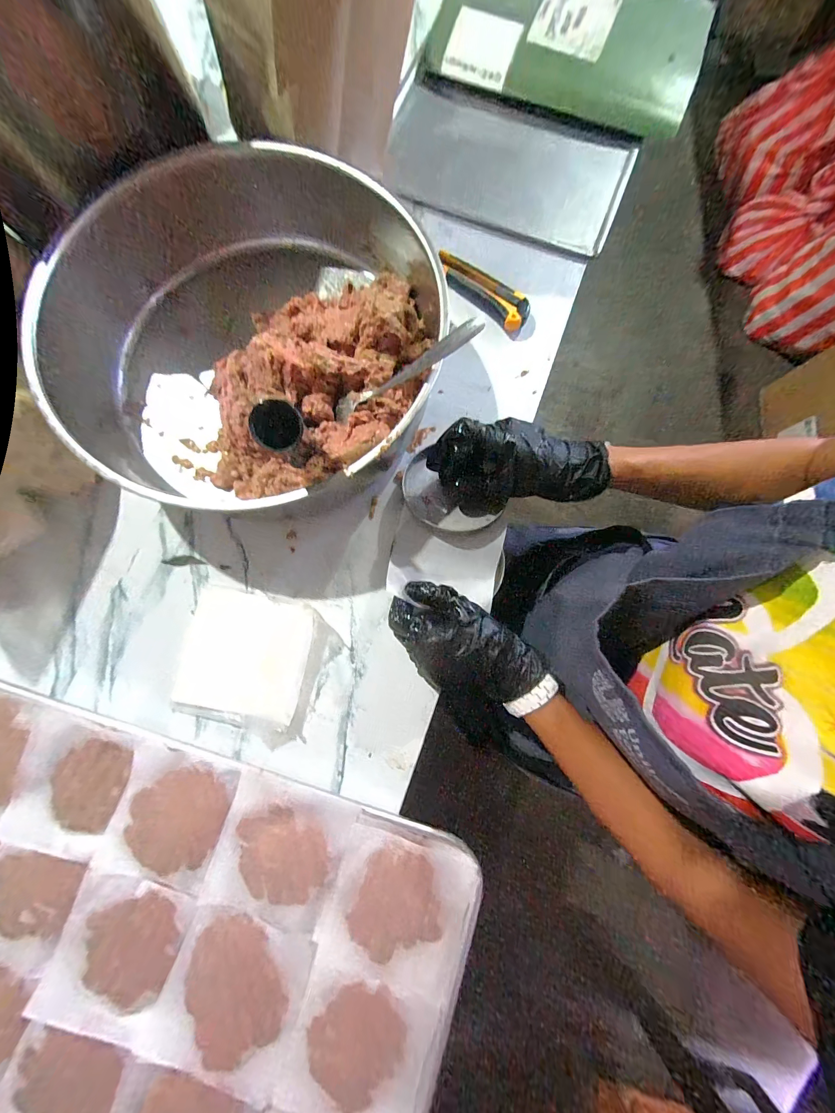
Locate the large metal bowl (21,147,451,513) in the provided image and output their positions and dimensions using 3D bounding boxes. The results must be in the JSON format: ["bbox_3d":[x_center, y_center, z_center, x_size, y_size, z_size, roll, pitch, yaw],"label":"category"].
[{"bbox_3d":[-0.164,-0.214,0.368,0.351,0.110,0.352,0,81,0],"label":"large metal bowl"}]

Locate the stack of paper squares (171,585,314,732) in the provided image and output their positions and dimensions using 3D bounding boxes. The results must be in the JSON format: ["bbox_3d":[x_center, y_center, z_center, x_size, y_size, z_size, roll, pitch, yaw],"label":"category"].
[{"bbox_3d":[-0.175,0.097,0.359,0.125,0.010,0.116,12,79,1],"label":"stack of paper squares"}]

